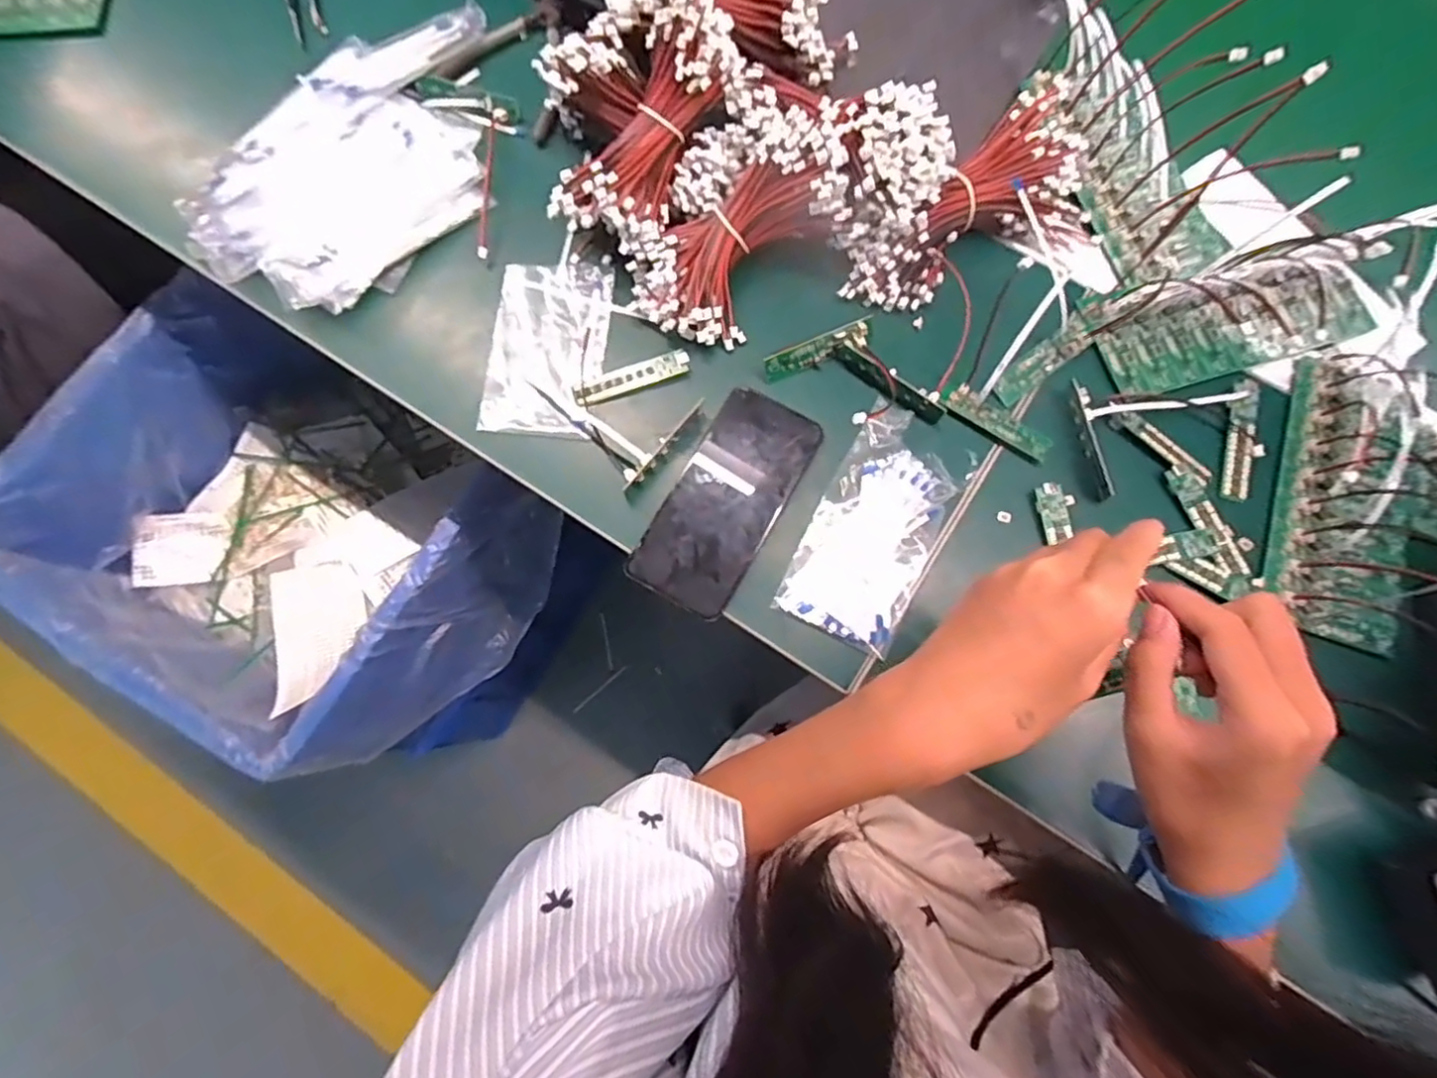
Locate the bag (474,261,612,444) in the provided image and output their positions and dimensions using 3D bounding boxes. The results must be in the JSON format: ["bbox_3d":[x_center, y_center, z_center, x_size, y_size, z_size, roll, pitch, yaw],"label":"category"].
[{"bbox_3d":[-0.124,-0.140,0.474,0.083,0.009,0.135,4,76,1],"label":"bag"}]

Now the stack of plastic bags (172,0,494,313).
[{"bbox_3d":[-0.267,-0.305,0.504,0.197,0.027,0.286,34,78,8],"label":"stack of plastic bags"}]

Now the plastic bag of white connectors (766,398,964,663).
[{"bbox_3d":[0.104,-0.008,0.433,0.077,0.020,0.150,26,77,6],"label":"plastic bag of white connectors"}]

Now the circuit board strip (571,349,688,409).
[{"bbox_3d":[-0.061,-0.114,0.463,0.083,0.007,0.019,-21,77,-5],"label":"circuit board strip"}]

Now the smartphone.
[{"bbox_3d":[0.006,-0.028,0.441,0.072,0.004,0.157,30,78,7],"label":"smartphone"}]

